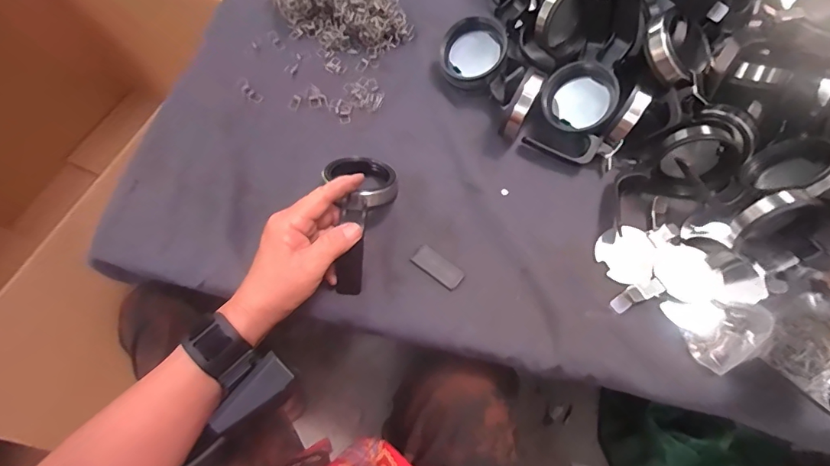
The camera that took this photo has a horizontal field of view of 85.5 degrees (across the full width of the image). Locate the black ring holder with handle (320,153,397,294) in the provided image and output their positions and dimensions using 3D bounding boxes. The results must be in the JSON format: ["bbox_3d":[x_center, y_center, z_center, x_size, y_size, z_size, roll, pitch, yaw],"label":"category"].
[{"bbox_3d":[-0.056,-0.012,0.411,0.069,0.043,0.132,7,77,1],"label":"black ring holder with handle"}]

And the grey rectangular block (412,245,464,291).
[{"bbox_3d":[0.022,0.032,0.423,0.049,0.004,0.022,36,70,13],"label":"grey rectangular block"}]

